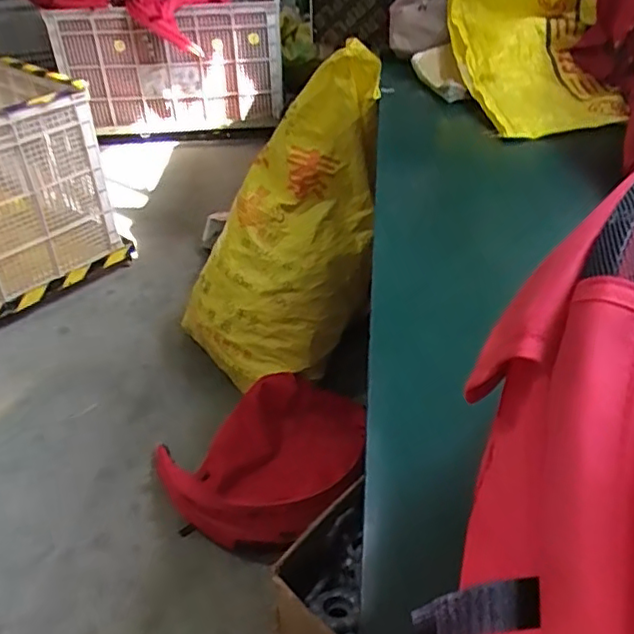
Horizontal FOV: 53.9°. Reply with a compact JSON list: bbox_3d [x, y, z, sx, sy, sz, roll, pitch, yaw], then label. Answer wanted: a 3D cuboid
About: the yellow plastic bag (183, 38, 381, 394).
[{"bbox_3d":[-0.040,-0.204,1.430,0.261,0.799,0.289,6,28,-34],"label":"yellow plastic bag"}]

